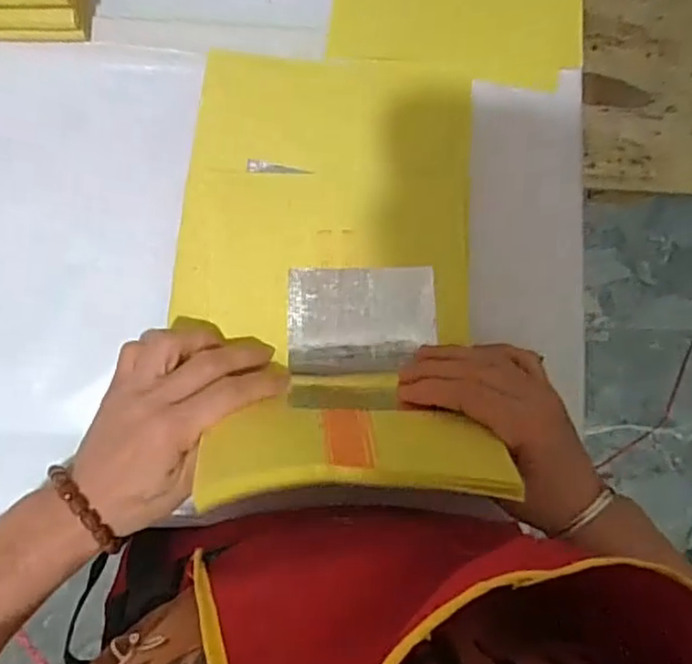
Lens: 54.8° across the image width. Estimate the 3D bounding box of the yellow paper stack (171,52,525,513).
[{"bbox_3d":[-0.007,-0.047,0.366,0.175,0.105,0.246,2,87,-6],"label":"yellow paper stack"}]

